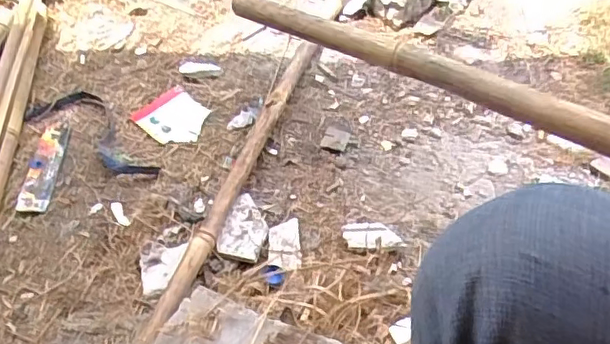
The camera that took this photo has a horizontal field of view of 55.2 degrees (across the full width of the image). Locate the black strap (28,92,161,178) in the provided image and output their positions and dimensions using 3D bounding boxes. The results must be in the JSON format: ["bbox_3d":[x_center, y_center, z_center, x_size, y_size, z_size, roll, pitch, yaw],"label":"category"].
[{"bbox_3d":[-0.364,-0.078,1.032,0.312,0.017,0.114,25,59,27],"label":"black strap"}]

